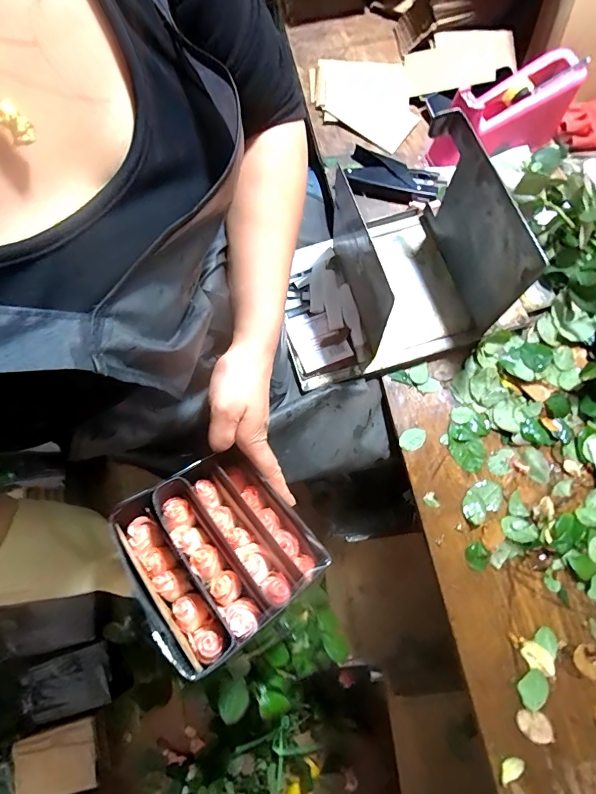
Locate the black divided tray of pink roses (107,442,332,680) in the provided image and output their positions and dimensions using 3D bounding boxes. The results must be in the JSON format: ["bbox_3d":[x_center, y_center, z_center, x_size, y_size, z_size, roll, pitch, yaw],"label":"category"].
[{"bbox_3d":[-0.072,0.136,0.355,0.145,0.055,0.160,-28,62,-22],"label":"black divided tray of pink roses"}]

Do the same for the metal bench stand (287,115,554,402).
[{"bbox_3d":[0.099,-0.160,0.477,0.254,0.172,0.212,-20,74,-5],"label":"metal bench stand"}]

